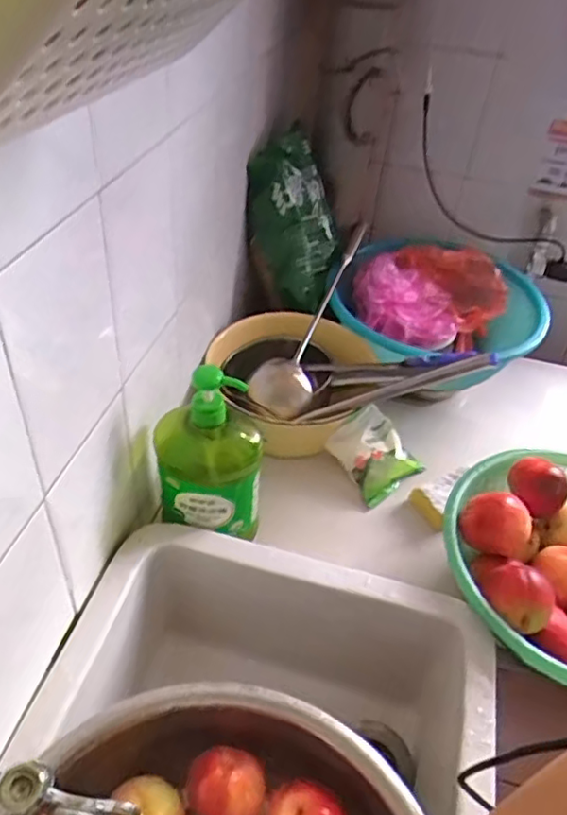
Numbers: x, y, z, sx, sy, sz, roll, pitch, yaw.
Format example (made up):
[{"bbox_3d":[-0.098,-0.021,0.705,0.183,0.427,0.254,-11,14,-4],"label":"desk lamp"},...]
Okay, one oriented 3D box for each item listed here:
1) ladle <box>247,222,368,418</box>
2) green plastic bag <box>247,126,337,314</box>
[{"bbox_3d":[0.051,-0.132,0.923,0.077,0.082,0.371,18,56,12],"label":"ladle"},{"bbox_3d":[0.021,-0.287,0.953,0.127,0.210,0.106,19,43,14],"label":"green plastic bag"}]

